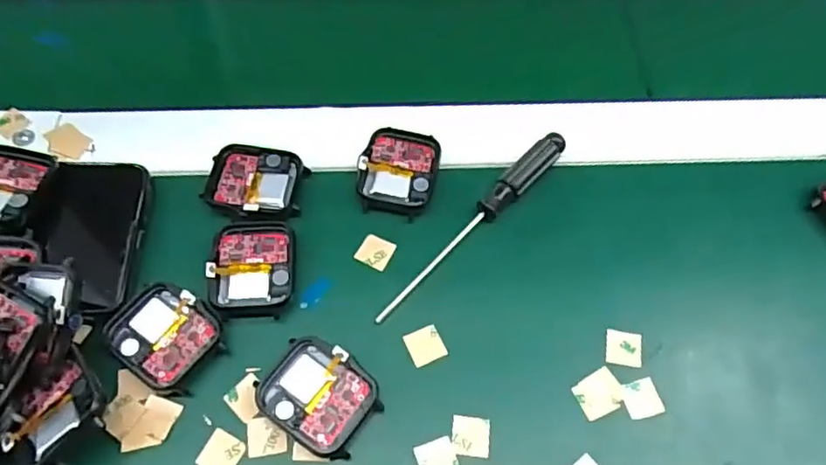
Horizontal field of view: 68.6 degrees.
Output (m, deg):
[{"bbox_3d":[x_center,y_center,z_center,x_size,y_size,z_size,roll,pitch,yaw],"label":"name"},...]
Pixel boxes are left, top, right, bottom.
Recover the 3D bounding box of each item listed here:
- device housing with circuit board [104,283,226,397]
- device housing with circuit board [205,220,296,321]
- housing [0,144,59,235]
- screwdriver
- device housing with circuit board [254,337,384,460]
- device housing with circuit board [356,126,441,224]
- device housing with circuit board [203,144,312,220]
[{"bbox_3d":[-0.105,0.043,0.259,0.043,0.011,0.038,34,65,16],"label":"device housing with circuit board"},{"bbox_3d":[-0.072,0.016,0.274,0.036,0.007,0.047,-1,60,-3],"label":"device housing with circuit board"},{"bbox_3d":[-0.186,-0.021,0.272,0.034,0.011,0.048,6,60,2],"label":"housing"},{"bbox_3d":[0.029,-0.007,0.291,0.129,0.014,0.013,-39,69,-21],"label":"screwdriver"},{"bbox_3d":[-0.039,0.067,0.249,0.045,0.012,0.037,32,64,15],"label":"device housing with circuit board"},{"bbox_3d":[-0.007,-0.031,0.304,0.037,0.011,0.045,12,61,5],"label":"device housing with circuit board"},{"bbox_3d":[-0.077,-0.024,0.297,0.045,0.007,0.039,8,60,3],"label":"device housing with circuit board"}]

